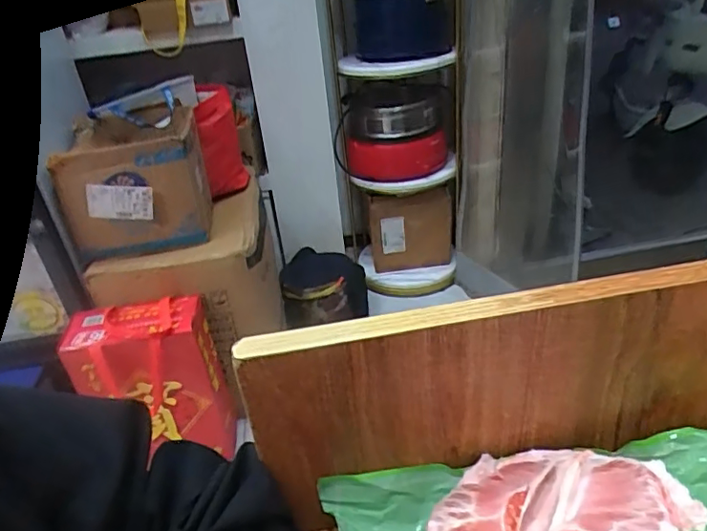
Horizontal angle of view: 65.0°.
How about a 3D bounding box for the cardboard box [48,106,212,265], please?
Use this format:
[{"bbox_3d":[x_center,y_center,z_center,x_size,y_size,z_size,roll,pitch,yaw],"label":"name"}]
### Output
[{"bbox_3d":[-0.485,-0.194,1.286,0.290,0.246,0.289,-5,32,2],"label":"cardboard box"}]

